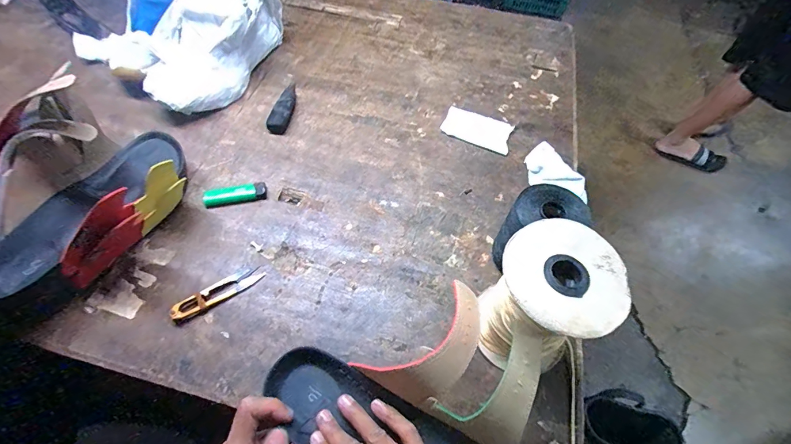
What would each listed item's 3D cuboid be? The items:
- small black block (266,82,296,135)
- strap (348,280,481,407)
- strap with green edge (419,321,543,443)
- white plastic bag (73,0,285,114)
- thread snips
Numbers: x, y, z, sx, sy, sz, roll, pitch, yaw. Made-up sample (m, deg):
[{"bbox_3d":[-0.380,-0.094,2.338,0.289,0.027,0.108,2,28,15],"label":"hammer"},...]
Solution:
[{"bbox_3d":[-0.176,-0.189,0.586,0.029,0.018,0.116,10,58,3],"label":"small black block"},{"bbox_3d":[0.035,0.117,0.340,0.126,0.045,0.070,-43,67,-2],"label":"strap"},{"bbox_3d":[0.088,0.146,0.315,0.075,0.018,0.115,39,97,20],"label":"strap with green edge"},{"bbox_3d":[-0.338,-0.357,0.605,0.263,0.185,0.307,27,60,13],"label":"white plastic bag"},{"bbox_3d":[-0.206,0.079,0.420,0.099,0.017,0.025,-32,65,-21],"label":"thread snips"}]

